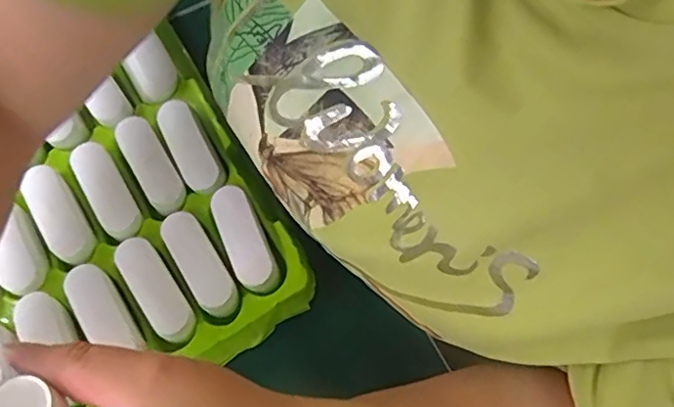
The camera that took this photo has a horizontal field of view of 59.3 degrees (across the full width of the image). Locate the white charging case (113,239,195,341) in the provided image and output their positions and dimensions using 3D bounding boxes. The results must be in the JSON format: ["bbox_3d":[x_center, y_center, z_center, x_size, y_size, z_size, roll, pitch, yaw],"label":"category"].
[{"bbox_3d":[-0.107,0.050,0.348,0.023,0.019,0.064,-33,72,-11],"label":"white charging case"}]

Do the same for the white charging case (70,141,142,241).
[{"bbox_3d":[-0.143,-0.007,0.370,0.024,0.018,0.065,-30,72,-10],"label":"white charging case"}]

